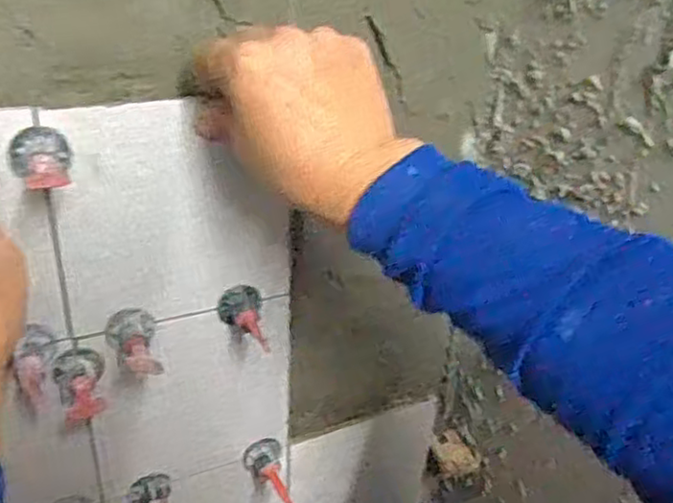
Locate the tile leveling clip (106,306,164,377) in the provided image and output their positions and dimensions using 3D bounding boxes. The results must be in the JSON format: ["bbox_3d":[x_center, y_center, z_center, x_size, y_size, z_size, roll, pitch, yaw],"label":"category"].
[{"bbox_3d":[-0.127,0.061,0.426,0.030,0.029,0.048,-7,30,-17],"label":"tile leveling clip"}]

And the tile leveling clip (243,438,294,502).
[{"bbox_3d":[-0.053,0.176,0.535,0.030,0.036,0.042,-7,30,-18],"label":"tile leveling clip"}]

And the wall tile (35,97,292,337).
[{"bbox_3d":[-0.098,-0.025,0.431,0.147,0.142,0.006,-10,31,-22],"label":"wall tile"}]

